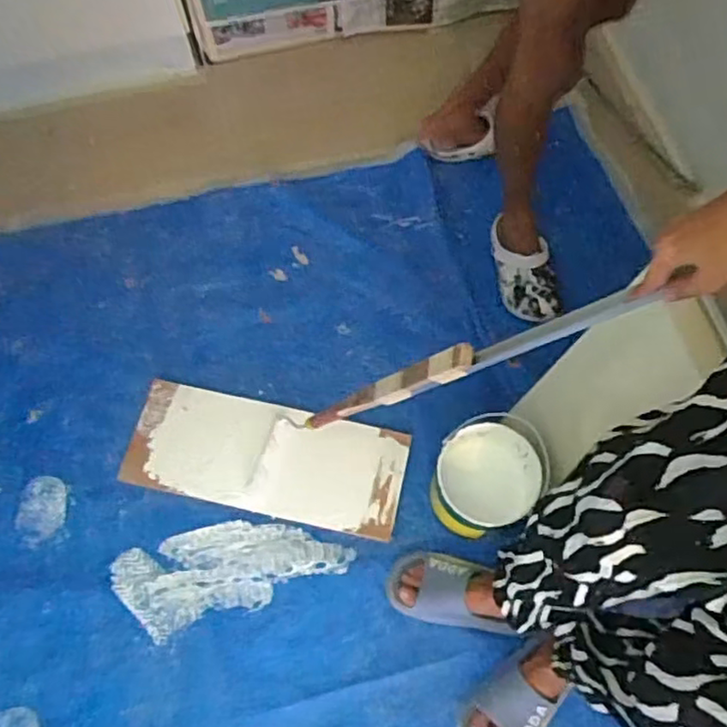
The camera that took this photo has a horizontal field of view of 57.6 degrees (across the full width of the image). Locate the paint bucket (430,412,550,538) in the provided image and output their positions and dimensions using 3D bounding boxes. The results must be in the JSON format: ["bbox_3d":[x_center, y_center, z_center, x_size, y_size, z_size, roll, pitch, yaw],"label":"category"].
[{"bbox_3d":[0.220,0.207,1.179,0.180,0.175,0.203,17,71,8],"label":"paint bucket"}]

